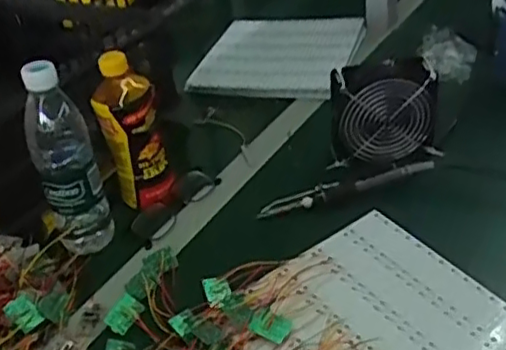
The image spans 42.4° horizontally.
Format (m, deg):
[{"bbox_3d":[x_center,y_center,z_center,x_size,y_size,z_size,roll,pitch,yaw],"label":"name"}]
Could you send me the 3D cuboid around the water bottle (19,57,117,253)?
[{"bbox_3d":[-0.198,-0.017,0.697,0.068,0.215,0.060,-17,37,-12],"label":"water bottle"}]

